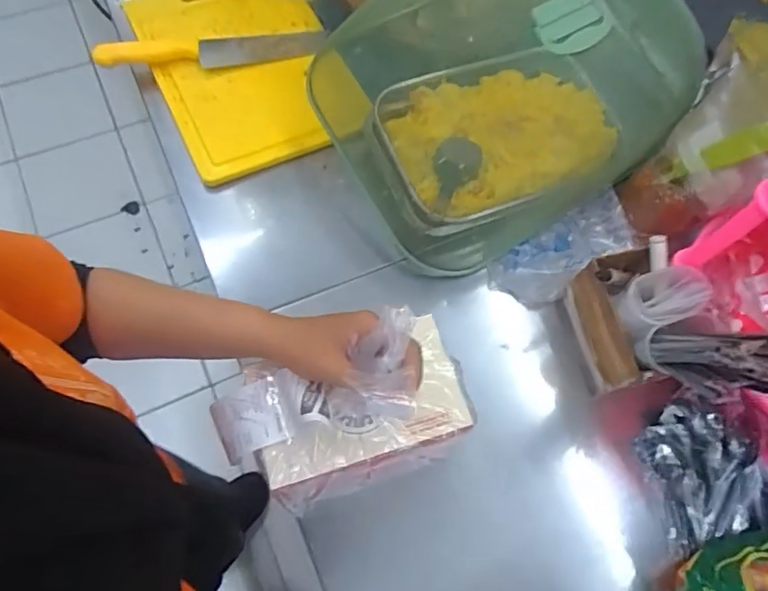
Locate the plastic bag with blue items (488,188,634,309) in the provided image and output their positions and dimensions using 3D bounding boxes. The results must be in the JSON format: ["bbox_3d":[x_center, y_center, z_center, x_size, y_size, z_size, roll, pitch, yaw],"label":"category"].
[{"bbox_3d":[0.215,-0.049,0.652,0.180,0.037,0.085,-34,73,-3],"label":"plastic bag with blue items"}]

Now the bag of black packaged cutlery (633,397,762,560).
[{"bbox_3d":[0.326,0.180,0.574,0.099,0.058,0.136,-15,69,-9],"label":"bag of black packaged cutlery"}]

